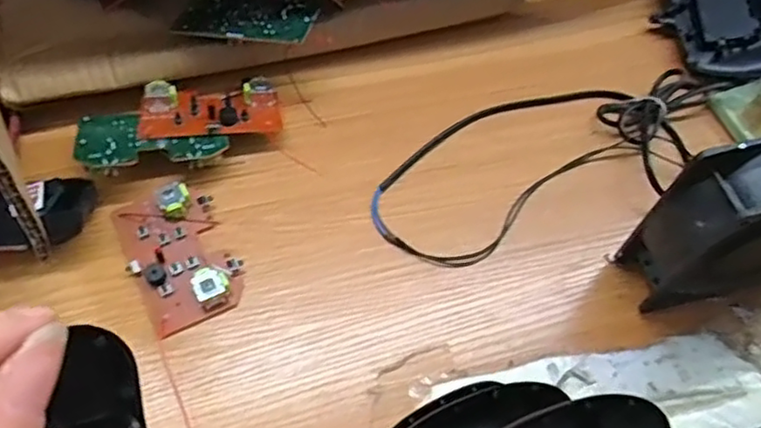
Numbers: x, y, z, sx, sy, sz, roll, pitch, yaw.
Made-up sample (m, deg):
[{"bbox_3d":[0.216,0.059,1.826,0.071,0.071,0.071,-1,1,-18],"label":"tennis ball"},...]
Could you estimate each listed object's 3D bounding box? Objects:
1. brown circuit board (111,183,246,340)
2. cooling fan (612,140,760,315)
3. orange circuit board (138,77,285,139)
[{"bbox_3d":[-0.122,0.021,0.390,0.057,0.014,0.092,-23,65,-15],"label":"brown circuit board"},{"bbox_3d":[0.210,0.005,0.361,0.119,0.123,0.040,-11,62,-9],"label":"cooling fan"},{"bbox_3d":[-0.113,-0.070,0.435,0.089,0.018,0.048,-7,62,-7],"label":"orange circuit board"}]

